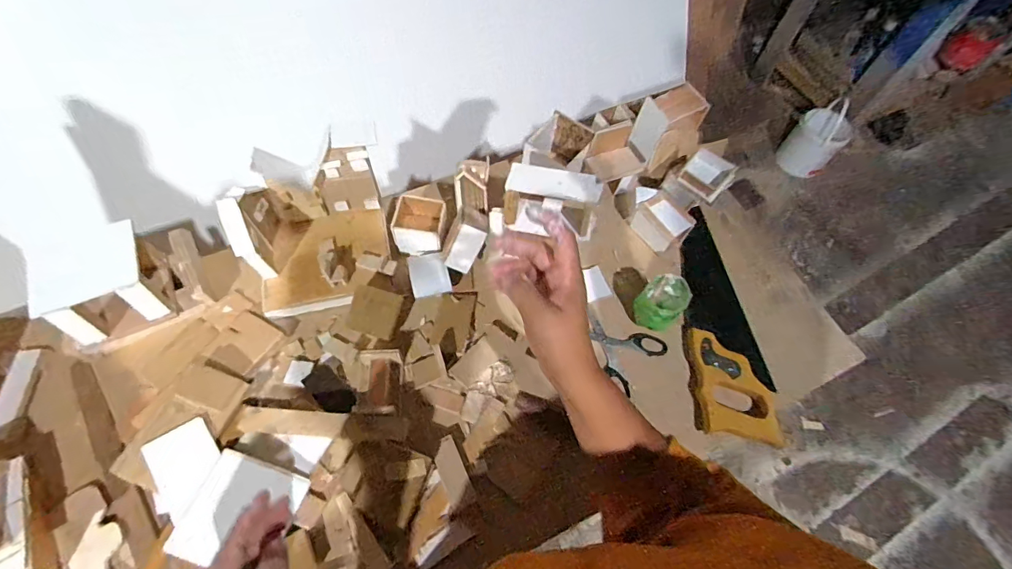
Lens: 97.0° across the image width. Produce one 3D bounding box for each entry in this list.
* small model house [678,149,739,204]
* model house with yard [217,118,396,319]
[{"bbox_3d":[0.300,-0.161,0.674,0.068,0.042,0.072,41,68,17],"label":"small model house"},{"bbox_3d":[-0.252,-0.070,0.587,0.176,0.130,0.164,-11,64,-8],"label":"model house with yard"}]

